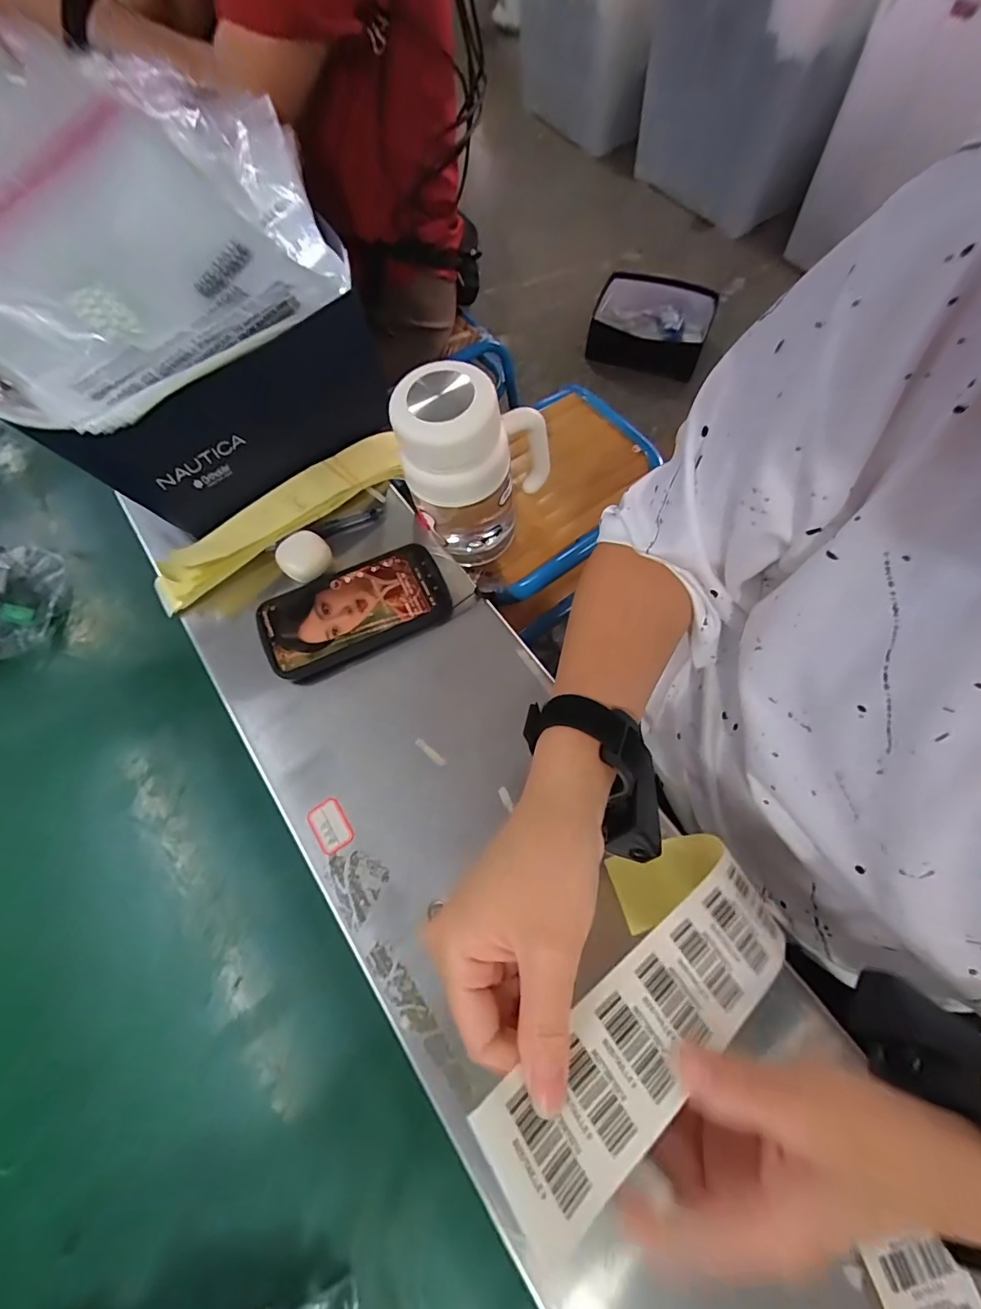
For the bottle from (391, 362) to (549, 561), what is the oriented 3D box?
[{"bbox_3d":[-0.011,-0.169,0.465,0.127,0.184,0.084,2,66,3],"label":"bottle"}]

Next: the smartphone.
[{"bbox_3d":[-0.123,-0.039,0.449,0.165,0.022,0.093,-25,67,-10],"label":"smartphone"}]

